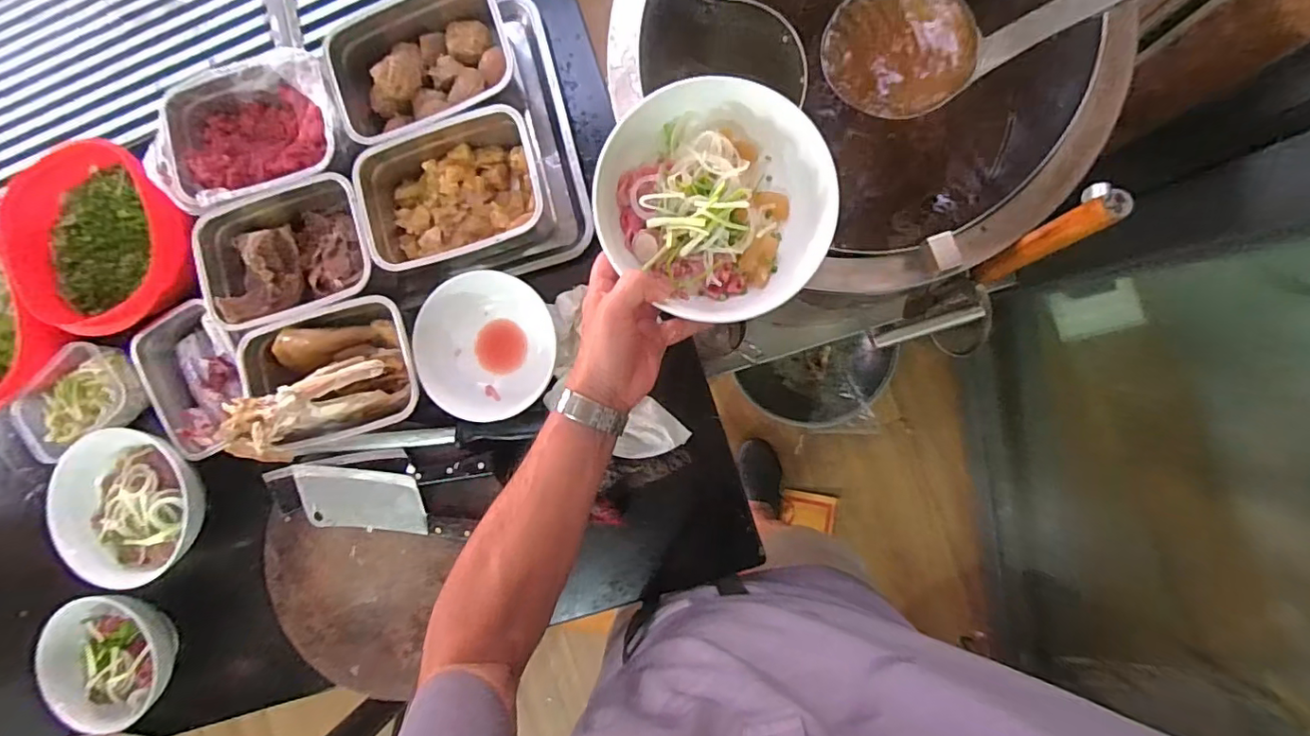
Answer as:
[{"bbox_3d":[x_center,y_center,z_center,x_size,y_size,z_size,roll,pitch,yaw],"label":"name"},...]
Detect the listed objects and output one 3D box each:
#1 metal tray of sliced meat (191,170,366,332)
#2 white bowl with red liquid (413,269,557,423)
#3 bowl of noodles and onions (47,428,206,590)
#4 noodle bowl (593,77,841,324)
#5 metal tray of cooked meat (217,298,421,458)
[{"bbox_3d":[-0.440,-0.139,0.702,0.212,0.077,0.152,-14,88,7],"label":"metal tray of sliced meat"},{"bbox_3d":[-0.198,-0.025,0.698,0.142,0.063,0.173,-5,90,7],"label":"white bowl with red liquid"},{"bbox_3d":[-0.668,0.183,0.718,0.166,0.067,0.187,8,91,7],"label":"bowl of noodles and onions"},{"bbox_3d":[0.053,-0.140,0.473,0.186,0.066,0.190,0,90,7],"label":"noodle bowl"},{"bbox_3d":[-0.398,0.013,0.679,0.240,0.104,0.154,-16,88,7],"label":"metal tray of cooked meat"}]

